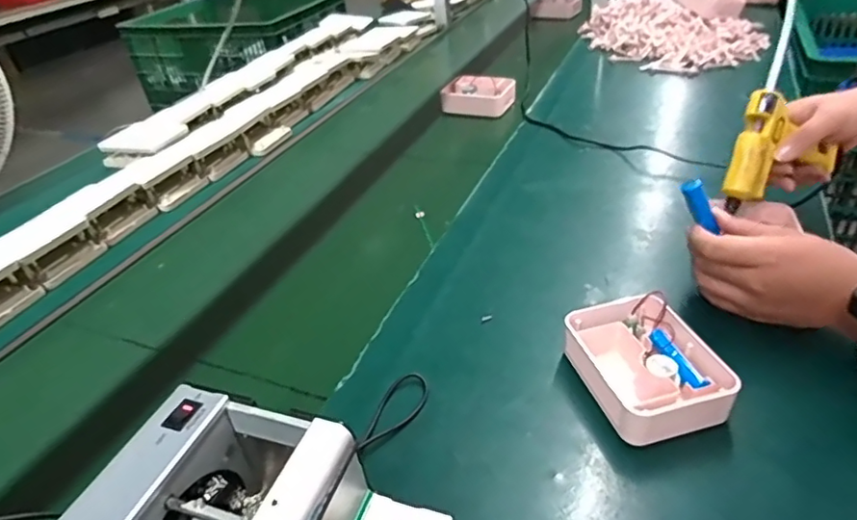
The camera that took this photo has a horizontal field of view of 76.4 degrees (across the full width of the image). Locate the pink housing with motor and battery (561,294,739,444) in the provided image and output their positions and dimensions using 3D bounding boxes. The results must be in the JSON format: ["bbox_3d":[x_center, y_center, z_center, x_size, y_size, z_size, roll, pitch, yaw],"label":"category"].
[{"bbox_3d":[0.185,0.092,0.480,0.107,0.041,0.138,-13,36,-8],"label":"pink housing with motor and battery"}]

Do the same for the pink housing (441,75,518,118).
[{"bbox_3d":[0.096,-0.324,1.064,0.127,0.047,0.100,14,41,26],"label":"pink housing"}]

